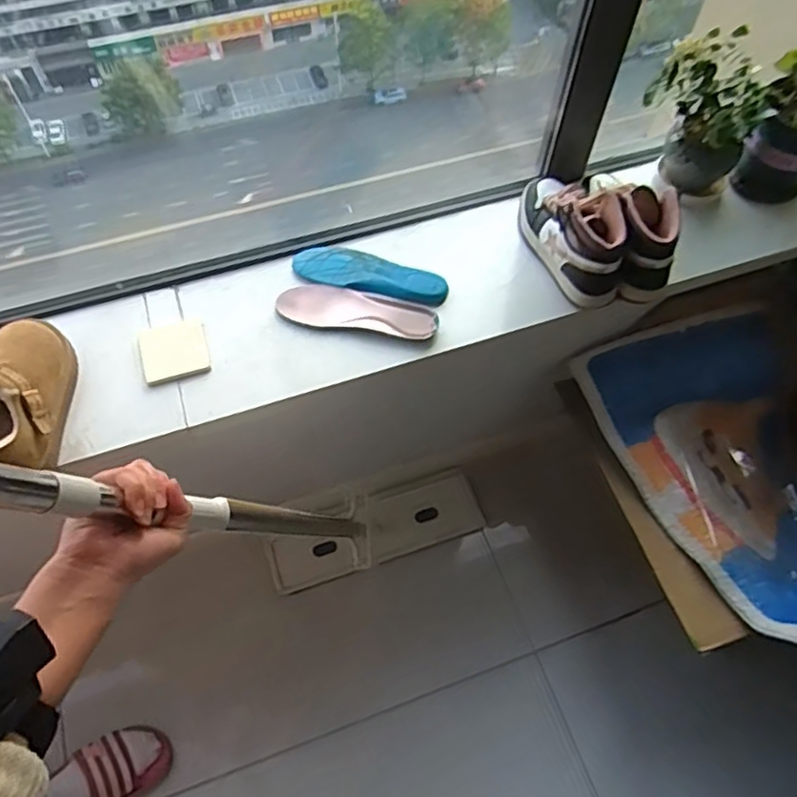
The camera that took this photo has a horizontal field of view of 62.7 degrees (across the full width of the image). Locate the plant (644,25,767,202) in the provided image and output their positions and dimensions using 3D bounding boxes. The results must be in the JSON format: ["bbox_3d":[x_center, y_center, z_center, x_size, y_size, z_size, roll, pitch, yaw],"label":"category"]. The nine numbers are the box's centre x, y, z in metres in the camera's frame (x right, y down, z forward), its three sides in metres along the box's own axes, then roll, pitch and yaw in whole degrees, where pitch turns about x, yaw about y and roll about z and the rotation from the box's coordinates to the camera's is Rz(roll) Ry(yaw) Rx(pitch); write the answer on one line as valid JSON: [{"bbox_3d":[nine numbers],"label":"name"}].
[{"bbox_3d":[0.474,-0.443,1.010,0.160,0.208,0.142,32,66,15],"label":"plant"}]

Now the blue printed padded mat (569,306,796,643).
[{"bbox_3d":[0.562,0.125,1.087,0.380,0.149,0.517,-16,63,-10],"label":"blue printed padded mat"}]

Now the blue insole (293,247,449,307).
[{"bbox_3d":[-0.041,-0.187,0.977,0.231,0.017,0.075,12,62,5],"label":"blue insole"}]

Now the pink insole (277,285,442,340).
[{"bbox_3d":[-0.058,-0.125,0.940,0.227,0.008,0.066,8,62,3],"label":"pink insole"}]

